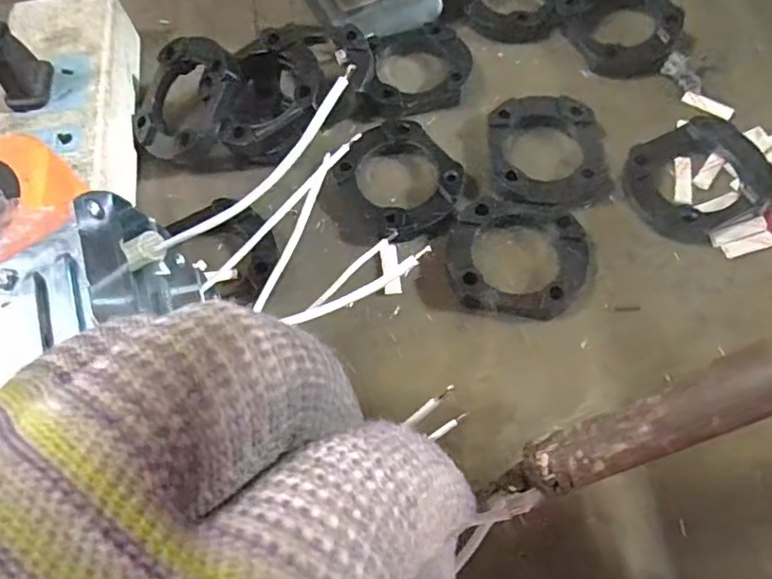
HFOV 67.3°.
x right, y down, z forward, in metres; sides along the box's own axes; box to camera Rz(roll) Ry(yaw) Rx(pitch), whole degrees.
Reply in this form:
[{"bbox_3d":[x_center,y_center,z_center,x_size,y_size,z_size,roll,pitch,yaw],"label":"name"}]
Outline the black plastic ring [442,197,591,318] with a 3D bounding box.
[{"bbox_3d":[0.055,-0.012,0.245,0.059,0.011,0.051,13,68,9],"label":"black plastic ring"}]

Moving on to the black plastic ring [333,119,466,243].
[{"bbox_3d":[0.007,-0.048,0.263,0.048,0.012,0.057,-31,68,-10],"label":"black plastic ring"}]

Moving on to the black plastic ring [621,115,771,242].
[{"bbox_3d":[0.137,-0.049,0.255,0.057,0.013,0.048,-25,67,-8],"label":"black plastic ring"}]

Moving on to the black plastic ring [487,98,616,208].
[{"bbox_3d":[0.076,-0.061,0.266,0.054,0.010,0.058,-1,66,3],"label":"black plastic ring"}]

